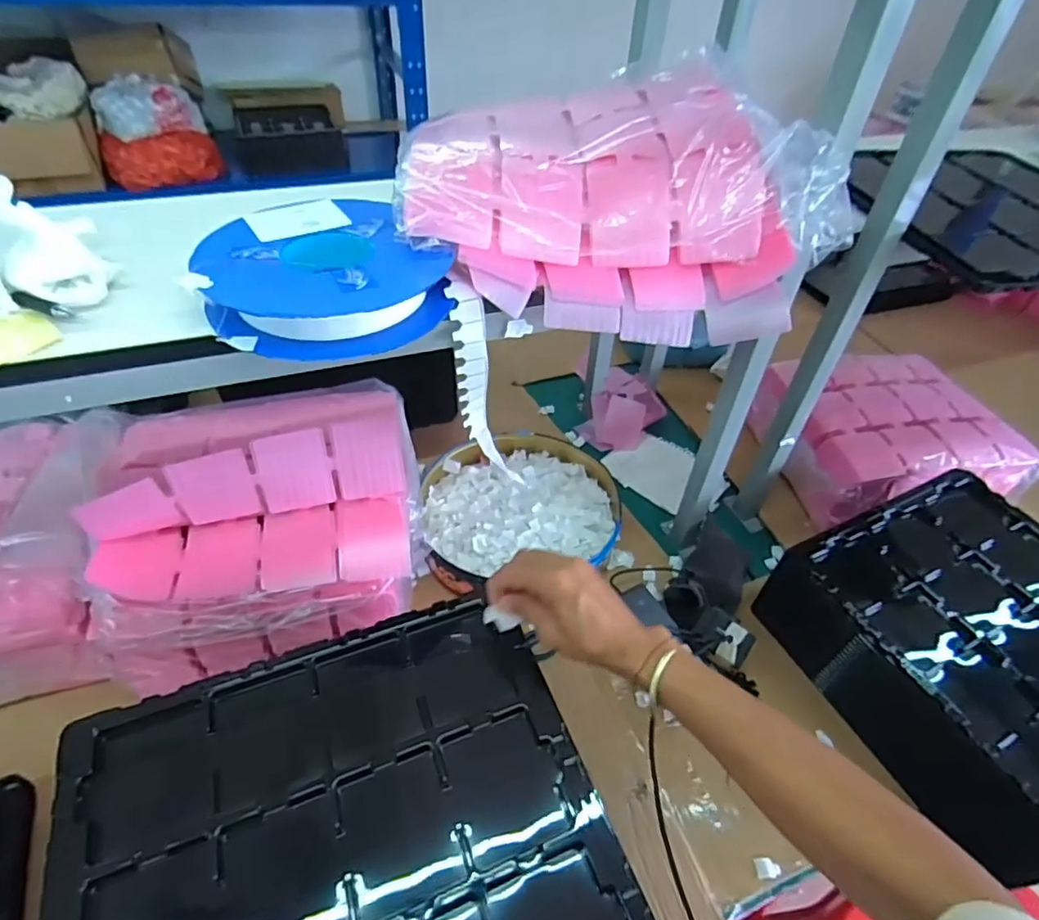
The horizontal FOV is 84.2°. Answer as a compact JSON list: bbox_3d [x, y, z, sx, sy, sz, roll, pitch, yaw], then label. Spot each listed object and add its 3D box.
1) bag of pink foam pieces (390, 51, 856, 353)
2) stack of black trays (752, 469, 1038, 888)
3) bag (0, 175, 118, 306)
[{"bbox_3d":[0.078,-0.258,0.578,0.375,0.152,0.271,-3,45,-6],"label":"bag of pink foam pieces"},{"bbox_3d":[0.568,0.233,0.718,0.327,0.146,0.373,-17,49,-20],"label":"stack of black trays"},{"bbox_3d":[-0.384,-0.179,0.468,0.074,0.067,0.109,-29,53,-28],"label":"bag"}]

